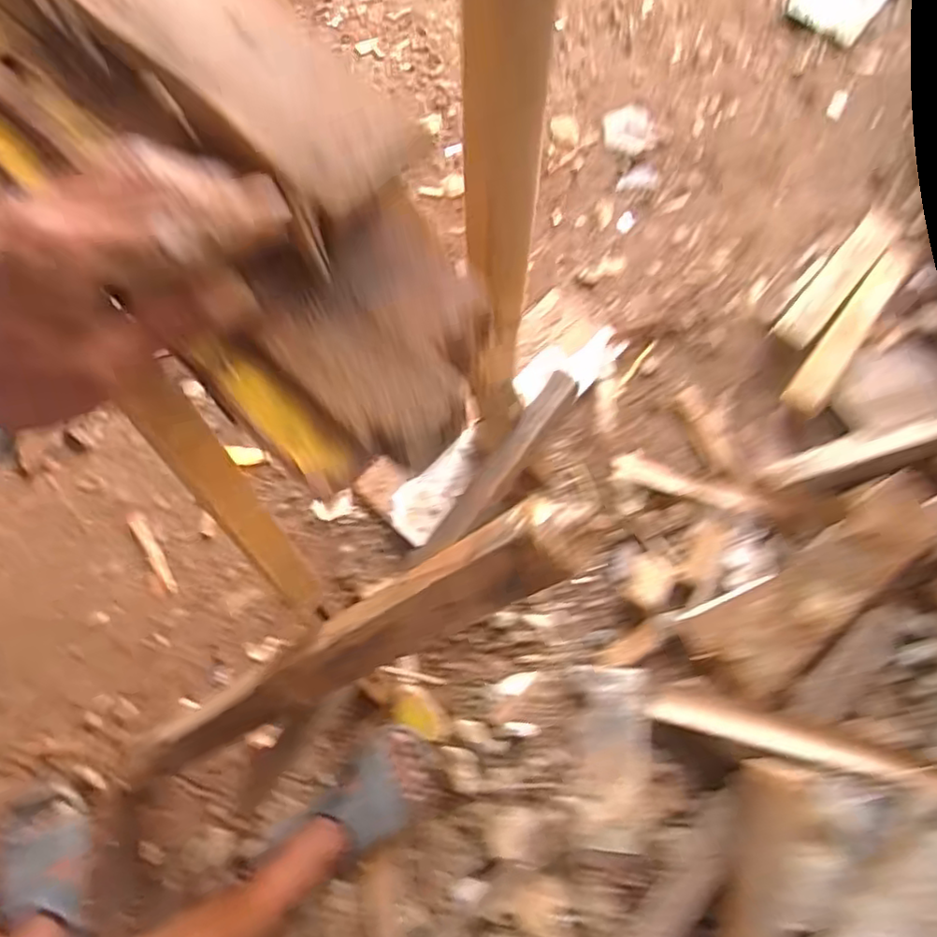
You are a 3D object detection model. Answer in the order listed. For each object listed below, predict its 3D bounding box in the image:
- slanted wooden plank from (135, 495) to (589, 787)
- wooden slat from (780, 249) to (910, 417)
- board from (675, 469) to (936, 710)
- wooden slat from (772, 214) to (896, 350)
[{"bbox_3d":[-0.177,0.218,0.658,0.733,0.049,0.064,-36,68,35],"label":"slanted wooden plank"},{"bbox_3d":[0.648,-0.247,1.095,0.056,0.021,0.365,36,76,12],"label":"wooden slat"},{"bbox_3d":[0.521,0.178,0.946,0.429,0.030,0.147,-34,77,-2],"label":"board"},{"bbox_3d":[0.645,-0.331,1.135,0.061,0.028,0.326,41,77,13],"label":"wooden slat"}]

